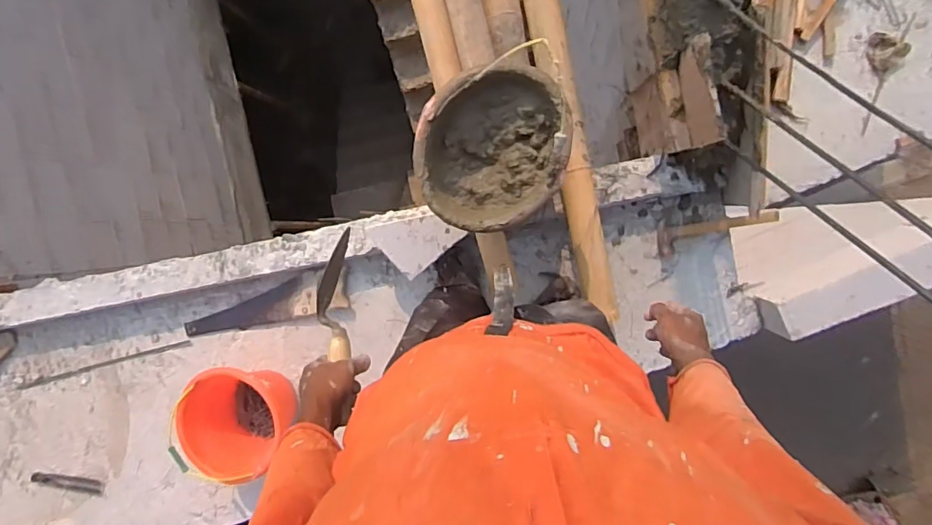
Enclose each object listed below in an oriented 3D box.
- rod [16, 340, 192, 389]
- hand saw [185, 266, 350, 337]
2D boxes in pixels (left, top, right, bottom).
[{"bbox_3d":[-1.096,0.308,1.561,0.593,0.019,0.019,-15,92,9],"label":"rod"},{"bbox_3d":[-0.563,0.116,1.458,0.530,0.034,0.120,-13,93,9],"label":"hand saw"}]

